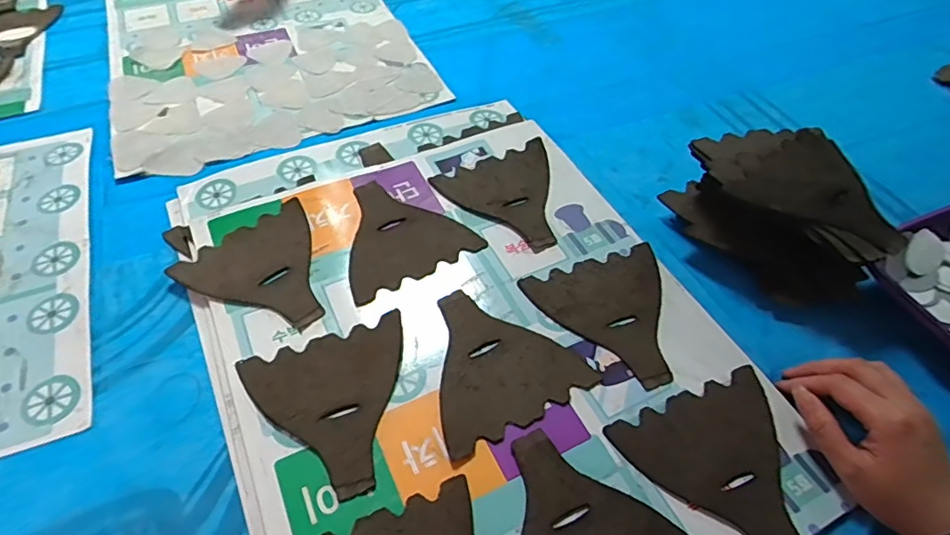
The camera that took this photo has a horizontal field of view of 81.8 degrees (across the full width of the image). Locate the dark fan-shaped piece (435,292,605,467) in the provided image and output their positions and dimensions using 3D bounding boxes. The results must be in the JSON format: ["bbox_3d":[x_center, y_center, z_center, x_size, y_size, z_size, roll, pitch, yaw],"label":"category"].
[{"bbox_3d":[0.011,0.071,0.448,0.127,0.004,0.128,-24,57,-21],"label":"dark fan-shaped piece"}]

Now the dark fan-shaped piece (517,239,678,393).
[{"bbox_3d":[0.127,0.043,0.478,0.127,0.004,0.131,-16,55,-15],"label":"dark fan-shaped piece"}]

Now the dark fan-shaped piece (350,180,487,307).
[{"bbox_3d":[-0.078,-0.038,0.532,0.126,0.006,0.127,-25,60,-20],"label":"dark fan-shaped piece"}]

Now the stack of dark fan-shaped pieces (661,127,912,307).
[{"bbox_3d":[0.288,-0.057,0.521,0.145,0.082,0.188,-34,61,-26],"label":"stack of dark fan-shaped pieces"}]

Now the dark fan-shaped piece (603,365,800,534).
[{"bbox_3d":[0.188,0.147,0.395,0.127,0.005,0.131,-19,56,-18],"label":"dark fan-shaped piece"}]

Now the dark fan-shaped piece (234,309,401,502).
[{"bbox_3d":[-0.104,0.105,0.414,0.123,0.006,0.130,-16,55,-15],"label":"dark fan-shaped piece"}]

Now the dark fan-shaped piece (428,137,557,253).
[{"bbox_3d":[0.041,-0.071,0.563,0.125,0.009,0.132,-20,57,-18],"label":"dark fan-shaped piece"}]

